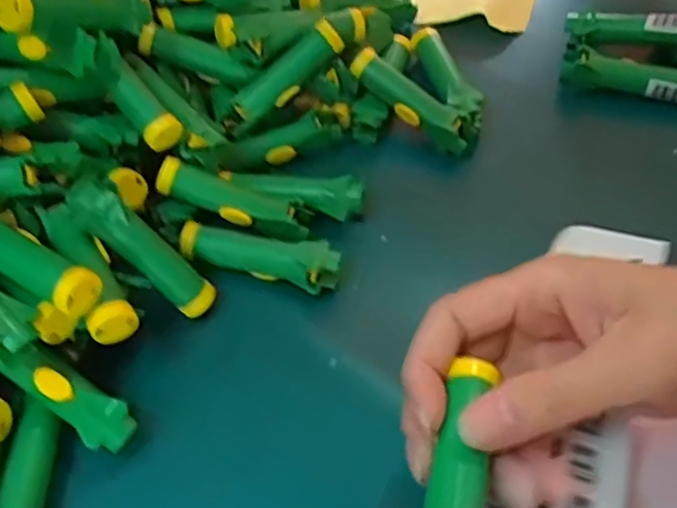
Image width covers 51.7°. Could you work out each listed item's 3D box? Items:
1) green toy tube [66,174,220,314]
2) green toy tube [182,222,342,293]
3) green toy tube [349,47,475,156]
[{"bbox_3d":[-0.090,-0.002,0.324,0.019,0.083,0.019,-8,45,41],"label":"green toy tube"},{"bbox_3d":[-0.039,0.000,0.354,0.078,0.022,0.020,9,55,11],"label":"green toy tube"},{"bbox_3d":[0.043,-0.089,0.403,0.081,0.017,0.021,38,64,11],"label":"green toy tube"}]

